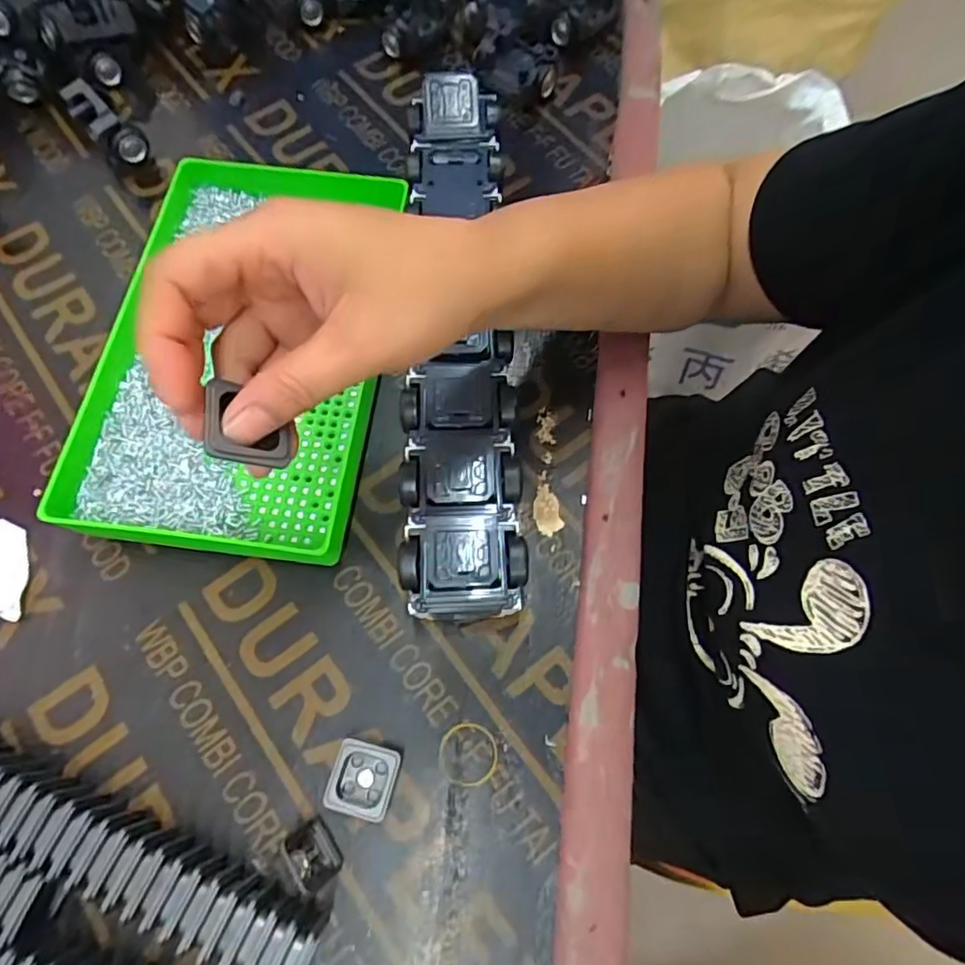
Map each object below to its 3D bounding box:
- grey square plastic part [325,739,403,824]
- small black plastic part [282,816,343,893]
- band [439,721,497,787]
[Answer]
[{"bbox_3d":[-0.057,0.142,0.285,0.030,0.015,0.031,15,69,4],"label":"grey square plastic part"},{"bbox_3d":[-0.078,0.169,0.269,0.018,0.021,0.025,-34,74,-14],"label":"small black plastic part"},{"bbox_3d":[-0.007,0.135,0.294,0.029,0.004,0.029,1,69,-2],"label":"band"}]

